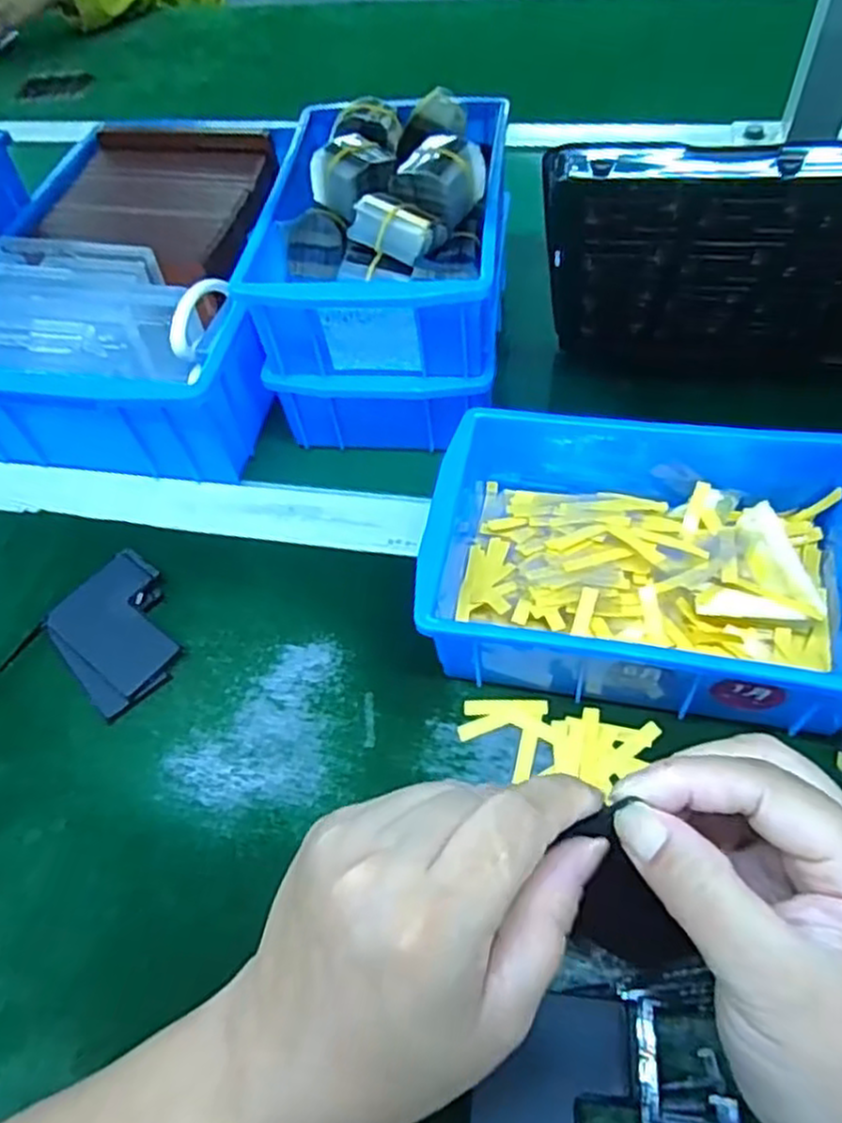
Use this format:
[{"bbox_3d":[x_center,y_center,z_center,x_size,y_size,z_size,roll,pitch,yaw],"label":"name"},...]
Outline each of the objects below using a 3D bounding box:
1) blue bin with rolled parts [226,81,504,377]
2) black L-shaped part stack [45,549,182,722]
[{"bbox_3d":[-0.018,-0.196,0.431,0.132,0.071,0.187,2,56,7],"label":"blue bin with rolled parts"},{"bbox_3d":[-0.160,0.036,0.394,0.061,0.009,0.084,-35,60,-21],"label":"black L-shaped part stack"}]

